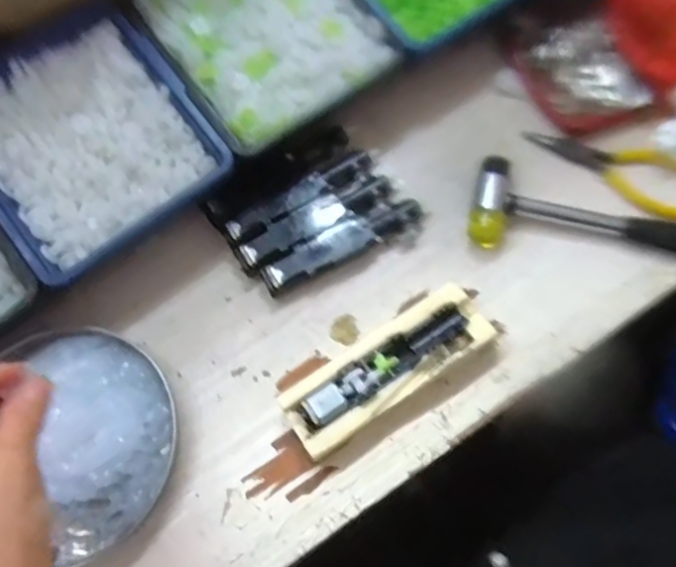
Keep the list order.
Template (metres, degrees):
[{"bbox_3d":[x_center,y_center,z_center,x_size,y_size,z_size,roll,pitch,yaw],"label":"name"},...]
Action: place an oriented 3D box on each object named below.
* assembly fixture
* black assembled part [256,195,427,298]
[{"bbox_3d":[0.031,0.054,0.387,0.137,0.032,0.046,-31,70,-11],"label":"assembly fixture"},{"bbox_3d":[0.004,-0.027,0.428,0.120,0.020,0.025,-28,70,-9],"label":"black assembled part"}]

